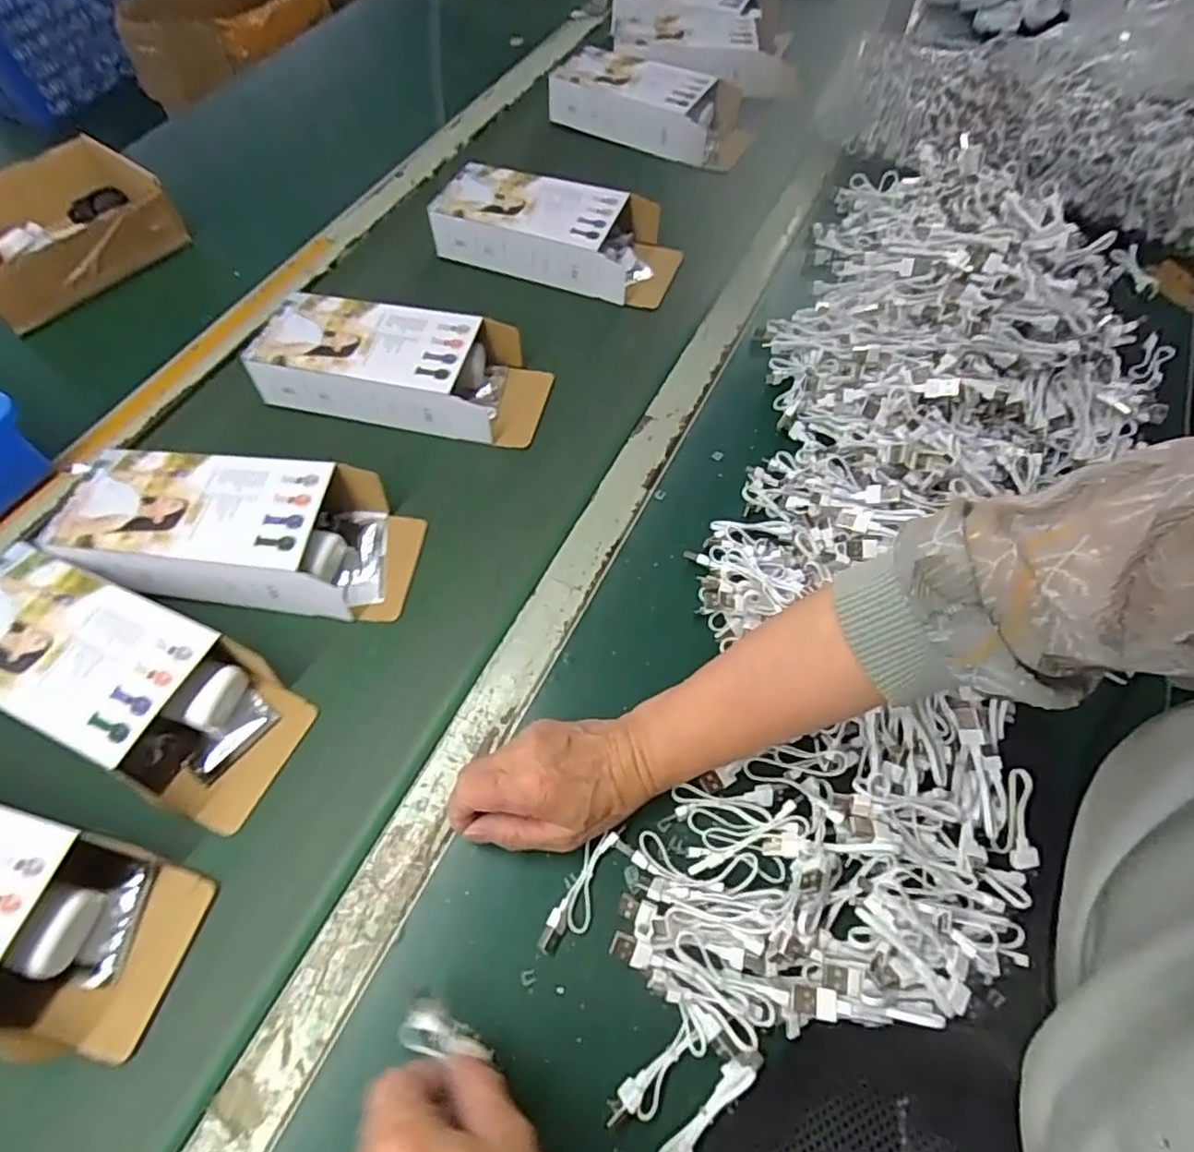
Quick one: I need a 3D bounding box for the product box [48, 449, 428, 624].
[{"bbox_3d":[-0.274,-0.036,0.493,0.250,0.054,0.106,6,62,2],"label":"product box"}]

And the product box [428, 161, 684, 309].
[{"bbox_3d":[-0.041,-0.372,0.670,0.249,0.054,0.101,19,63,9],"label":"product box"}]

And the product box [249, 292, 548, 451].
[{"bbox_3d":[-0.175,-0.193,0.579,0.253,0.057,0.102,12,62,5],"label":"product box"}]

